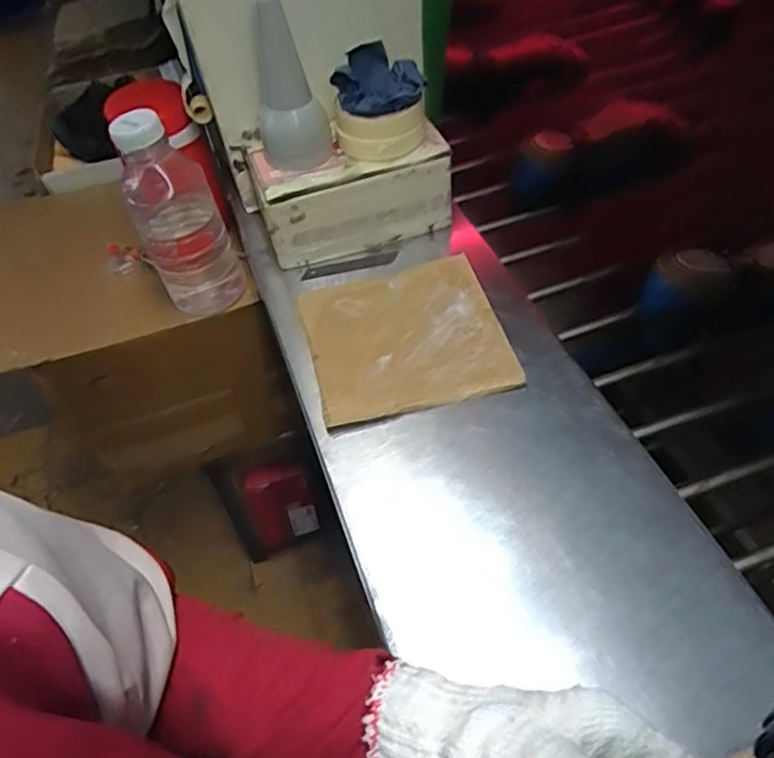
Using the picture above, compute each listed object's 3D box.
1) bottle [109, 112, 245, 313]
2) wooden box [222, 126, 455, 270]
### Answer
[{"bbox_3d":[-0.221,-0.168,0.672,0.087,0.231,0.067,-19,51,-12],"label":"bottle"},{"bbox_3d":[-0.049,-0.210,0.654,0.204,0.083,0.130,-16,50,-9],"label":"wooden box"}]

